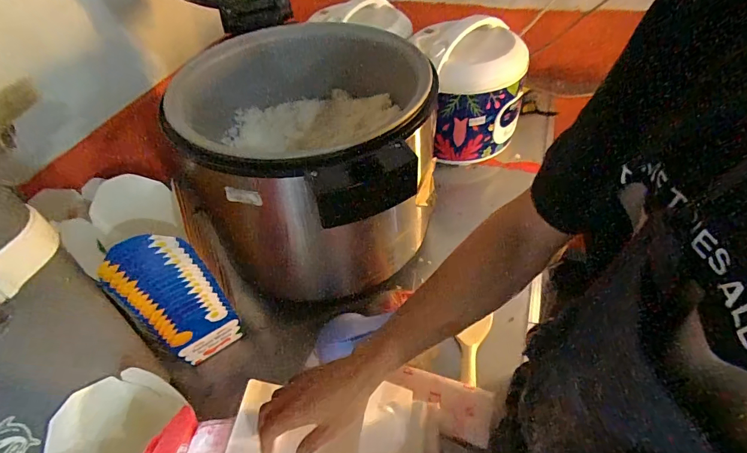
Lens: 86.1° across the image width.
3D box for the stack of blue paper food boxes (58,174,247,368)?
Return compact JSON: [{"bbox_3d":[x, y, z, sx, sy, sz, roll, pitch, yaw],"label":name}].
[{"bbox_3d":[-0.282,0.069,0.551,0.129,0.247,0.126,33,59,30],"label":"stack of blue paper food boxes"}]

